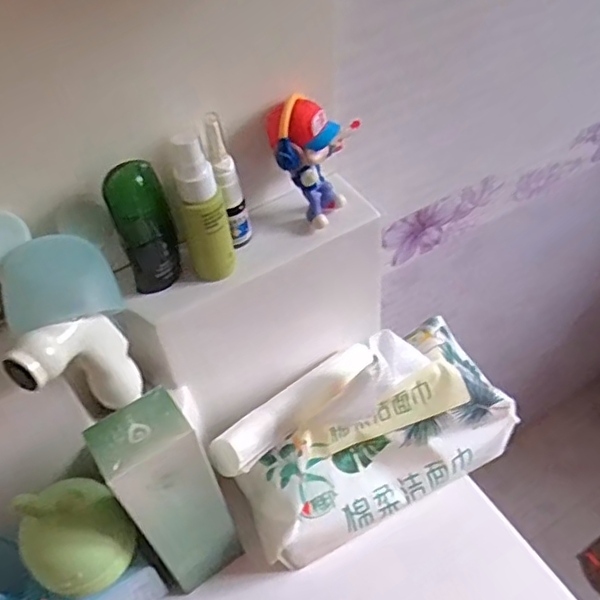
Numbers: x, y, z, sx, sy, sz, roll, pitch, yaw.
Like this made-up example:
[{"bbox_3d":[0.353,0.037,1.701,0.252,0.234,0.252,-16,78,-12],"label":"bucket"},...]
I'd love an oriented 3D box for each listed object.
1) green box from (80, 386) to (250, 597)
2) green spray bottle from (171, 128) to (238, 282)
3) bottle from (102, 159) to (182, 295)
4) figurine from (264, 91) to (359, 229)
[{"bbox_3d":[-0.083,0.134,0.403,0.062,0.187,0.050,-32,55,-21],"label":"green box"},{"bbox_3d":[-0.057,-0.050,0.365,0.027,0.105,0.021,-14,50,-7],"label":"green spray bottle"},{"bbox_3d":[-0.094,-0.043,0.366,0.033,0.081,0.027,-15,51,-8],"label":"bottle"},{"bbox_3d":[0.009,-0.091,0.404,0.036,0.088,0.057,26,57,24],"label":"figurine"}]

